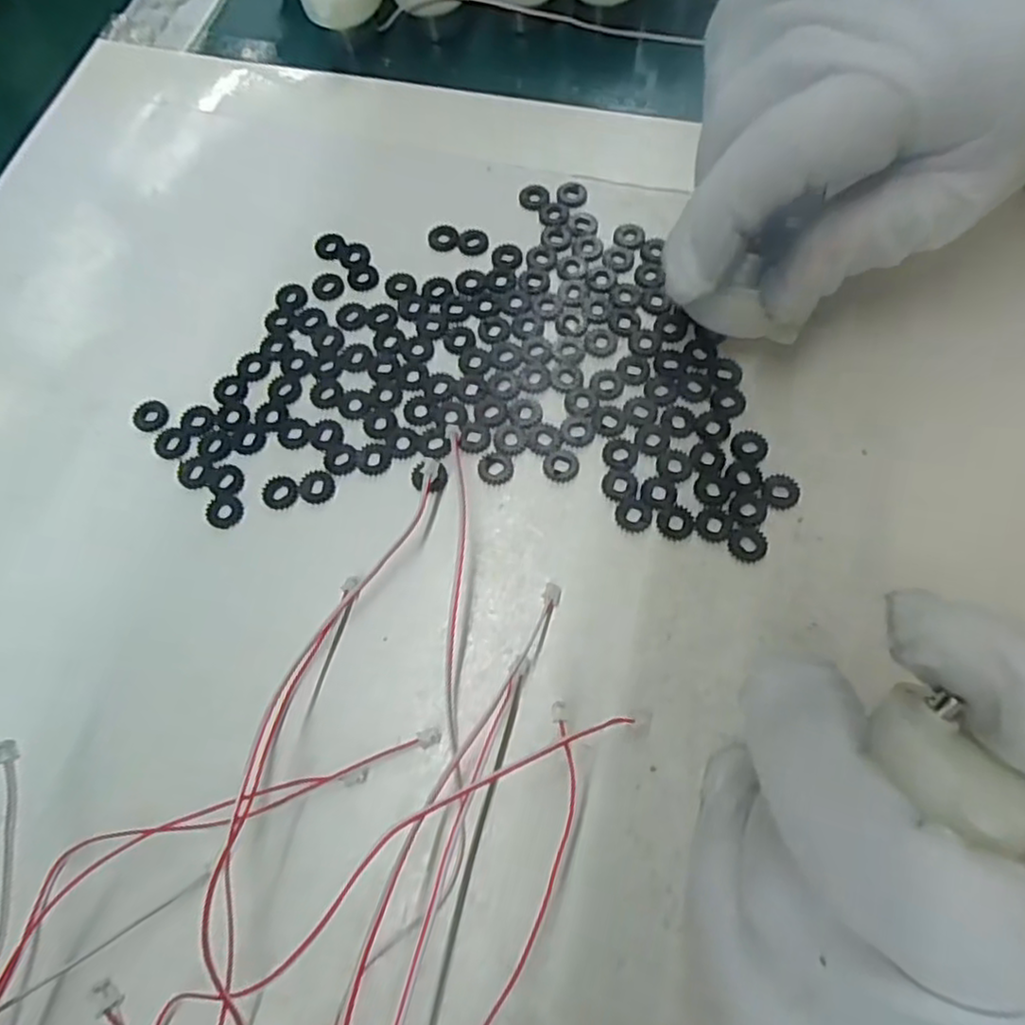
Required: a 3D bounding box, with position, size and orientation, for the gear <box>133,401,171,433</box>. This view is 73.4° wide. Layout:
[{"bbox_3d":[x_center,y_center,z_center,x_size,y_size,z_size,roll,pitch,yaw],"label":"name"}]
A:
[{"bbox_3d":[-0.116,-0.031,0.220,0.011,0.004,0.011,-1,69,3],"label":"gear"}]

